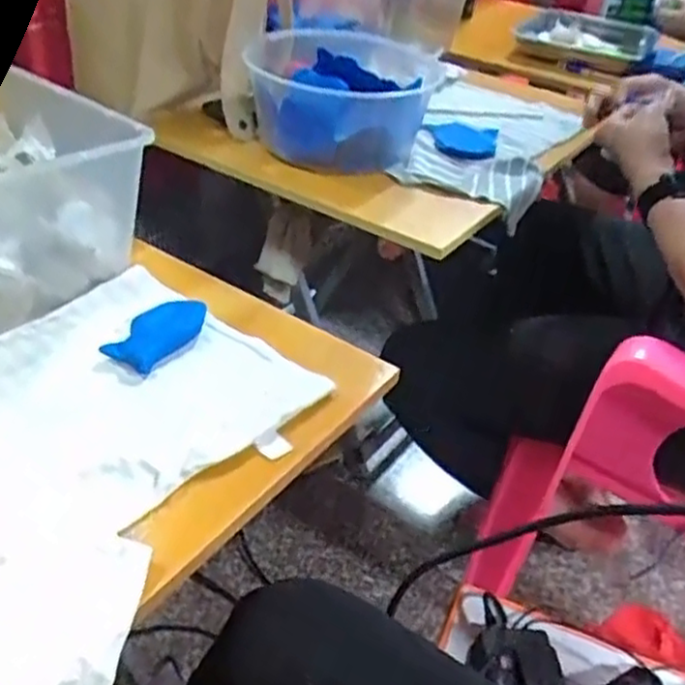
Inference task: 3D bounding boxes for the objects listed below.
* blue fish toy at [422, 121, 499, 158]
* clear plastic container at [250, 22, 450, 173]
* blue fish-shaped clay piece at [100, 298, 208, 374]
[{"bbox_3d":[0.153,-0.261,0.901,0.095,0.014,0.111,8,37,1],"label":"blue fish toy"},{"bbox_3d":[-0.006,-0.277,0.837,0.206,0.104,0.193,-1,37,-11],"label":"clear plastic container"},{"bbox_3d":[-0.154,-0.010,0.589,0.043,0.015,0.088,20,38,17],"label":"blue fish-shaped clay piece"}]

